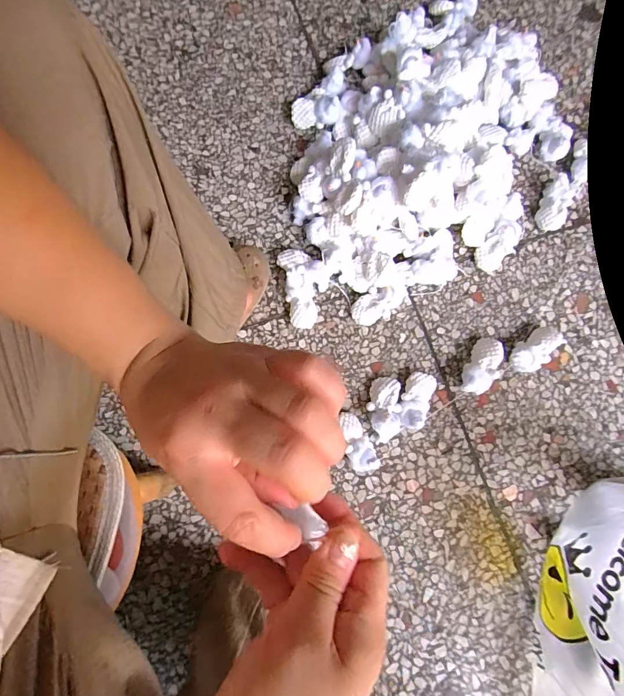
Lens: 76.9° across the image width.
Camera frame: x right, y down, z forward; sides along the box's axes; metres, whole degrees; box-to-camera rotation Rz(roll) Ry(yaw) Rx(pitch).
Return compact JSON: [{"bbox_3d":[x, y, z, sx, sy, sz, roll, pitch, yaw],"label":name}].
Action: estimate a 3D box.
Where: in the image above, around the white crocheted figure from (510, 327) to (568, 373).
[{"bbox_3d":[0.344,0.000,0.594,0.105,0.035,0.044,-37,80,-10],"label":"white crocheted figure"}]

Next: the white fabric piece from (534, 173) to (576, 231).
[{"bbox_3d":[0.404,-0.237,0.652,0.048,0.041,0.086,25,77,4],"label":"white fabric piece"}]

